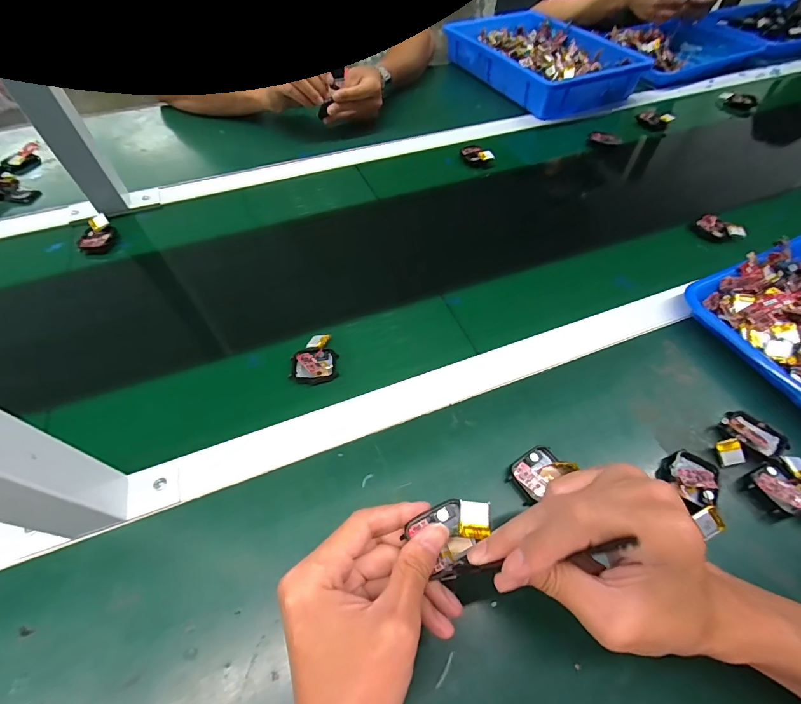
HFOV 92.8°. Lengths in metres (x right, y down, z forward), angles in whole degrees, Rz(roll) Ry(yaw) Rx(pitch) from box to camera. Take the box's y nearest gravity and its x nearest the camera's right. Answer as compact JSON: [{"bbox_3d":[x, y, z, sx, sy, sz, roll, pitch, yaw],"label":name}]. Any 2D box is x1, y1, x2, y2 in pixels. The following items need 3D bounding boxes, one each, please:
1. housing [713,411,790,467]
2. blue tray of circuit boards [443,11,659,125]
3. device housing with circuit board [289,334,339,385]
[{"bbox_3d":[0.314,0.076,0.349,0.066,0.013,0.046,-8,55,-6],"label":"housing"},{"bbox_3d":[0.280,-0.618,0.807,0.252,0.067,0.382,-23,58,-16],"label":"blue tray of circuit boards"},{"bbox_3d":[-0.089,0.008,0.396,0.045,0.018,0.055,-5,55,-4],"label":"device housing with circuit board"}]

